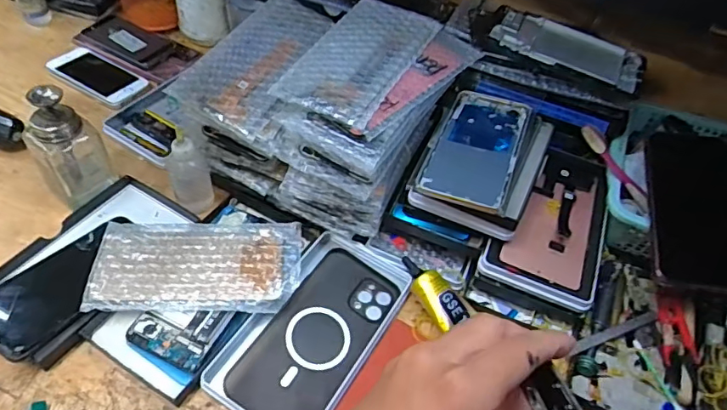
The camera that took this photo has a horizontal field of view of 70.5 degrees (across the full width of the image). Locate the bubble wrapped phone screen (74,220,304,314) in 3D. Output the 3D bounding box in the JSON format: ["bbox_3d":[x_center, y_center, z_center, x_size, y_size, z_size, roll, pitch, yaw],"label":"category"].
[{"bbox_3d":[-0.145,0.054,0.462,0.175,0.018,0.092,1,50,-6],"label":"bubble wrapped phone screen"}]

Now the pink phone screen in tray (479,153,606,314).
[{"bbox_3d":[0.183,0.012,0.498,0.096,0.015,0.171,20,54,14],"label":"pink phone screen in tray"}]

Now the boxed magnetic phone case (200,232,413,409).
[{"bbox_3d":[-0.041,0.107,0.447,0.100,0.019,0.183,28,53,16],"label":"boxed magnetic phone case"}]

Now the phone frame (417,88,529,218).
[{"bbox_3d":[0.109,-0.056,0.488,0.078,0.004,0.164,16,48,15],"label":"phone frame"}]

